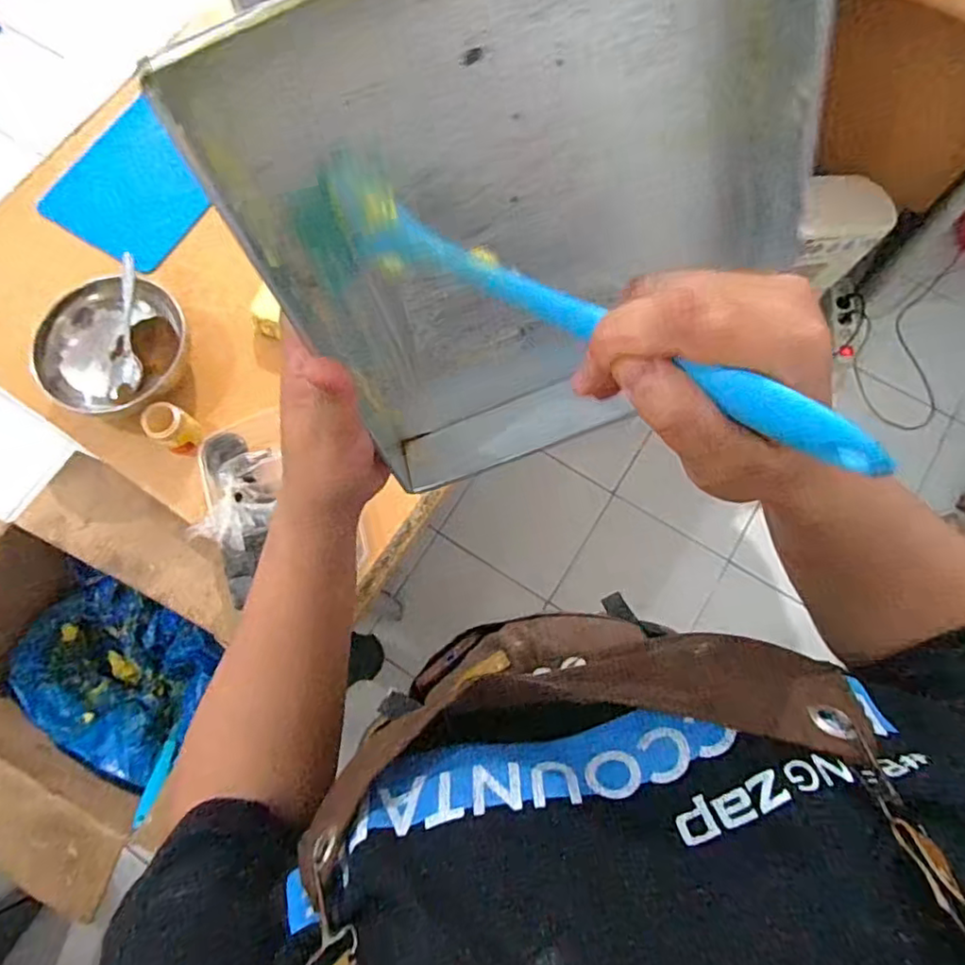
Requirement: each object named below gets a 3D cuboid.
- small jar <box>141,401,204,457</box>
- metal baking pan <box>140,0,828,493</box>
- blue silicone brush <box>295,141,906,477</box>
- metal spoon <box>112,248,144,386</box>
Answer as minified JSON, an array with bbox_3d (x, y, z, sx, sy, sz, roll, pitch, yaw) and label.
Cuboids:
[{"bbox_3d":[-0.360,-0.061,0.718,0.049,0.061,0.053,0,75,1],"label":"small jar"},{"bbox_3d":[0.032,-0.111,0.291,0.241,0.240,0.042,-22,50,5],"label":"metal baking pan"},{"bbox_3d":[0.023,-0.065,0.230,0.242,0.050,0.038,32,77,23],"label":"blue silicone brush"},{"bbox_3d":[-0.424,-0.191,0.735,0.029,0.015,0.153,8,102,3],"label":"metal spoon"}]

